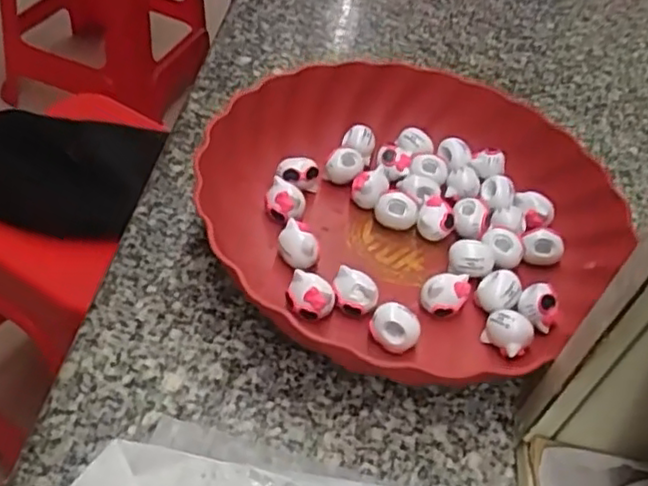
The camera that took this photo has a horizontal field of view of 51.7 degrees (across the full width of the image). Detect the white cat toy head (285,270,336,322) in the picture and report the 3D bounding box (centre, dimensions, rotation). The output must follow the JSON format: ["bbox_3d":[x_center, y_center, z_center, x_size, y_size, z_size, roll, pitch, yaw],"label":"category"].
[{"bbox_3d":[-0.007,0.028,0.353,0.025,0.017,0.023,2,46,-2],"label":"white cat toy head"}]

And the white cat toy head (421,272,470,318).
[{"bbox_3d":[0.066,0.030,0.369,0.025,0.023,0.017,9,46,4],"label":"white cat toy head"}]

